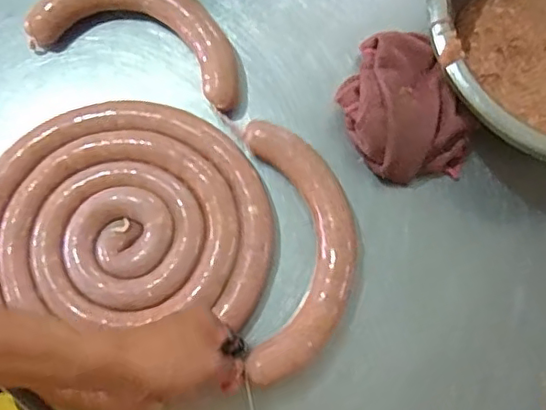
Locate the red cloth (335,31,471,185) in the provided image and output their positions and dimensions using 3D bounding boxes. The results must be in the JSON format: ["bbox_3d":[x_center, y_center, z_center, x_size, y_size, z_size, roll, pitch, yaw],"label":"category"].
[{"bbox_3d":[0.120,-0.097,0.576,0.112,0.057,0.155,-19,78,-3],"label":"red cloth"}]

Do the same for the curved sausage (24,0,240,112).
[{"bbox_3d":[-0.131,-0.185,0.610,0.227,0.044,0.109,20,79,6],"label":"curved sausage"}]

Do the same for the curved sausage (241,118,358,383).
[{"bbox_3d":[0.030,0.034,0.555,0.106,0.049,0.254,-2,77,1],"label":"curved sausage"}]

